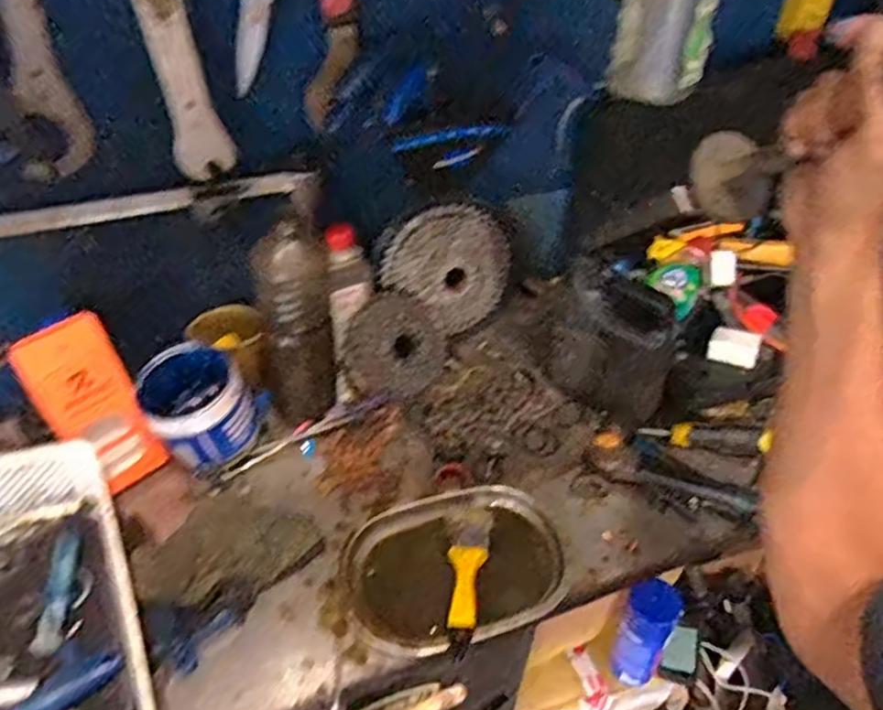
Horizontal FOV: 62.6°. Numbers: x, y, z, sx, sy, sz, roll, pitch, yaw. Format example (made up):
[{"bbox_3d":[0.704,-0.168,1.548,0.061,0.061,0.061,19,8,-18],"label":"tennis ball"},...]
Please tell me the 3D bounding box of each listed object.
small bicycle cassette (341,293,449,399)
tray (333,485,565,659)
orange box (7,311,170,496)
[{"bbox_3d":[-0.055,-0.009,0.851,0.117,0.022,0.122,-1,94,-17],"label":"small bicycle cassette"},{"bbox_3d":[0.013,0.207,0.703,0.220,0.031,0.154,-12,47,-14],"label":"tray"},{"bbox_3d":[-0.344,0.050,0.728,0.034,0.180,0.082,9,40,41],"label":"orange box"}]

